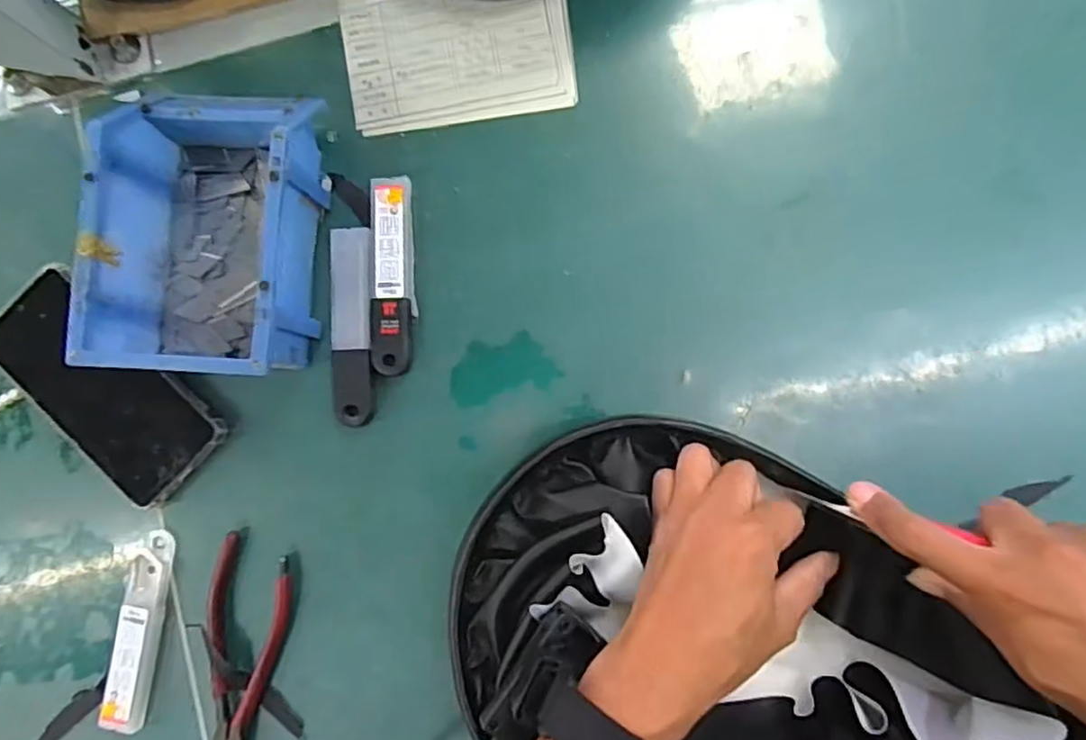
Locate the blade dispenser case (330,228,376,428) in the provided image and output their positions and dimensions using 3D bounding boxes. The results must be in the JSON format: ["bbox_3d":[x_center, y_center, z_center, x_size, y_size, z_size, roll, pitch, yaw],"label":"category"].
[{"bbox_3d":[-0.125,-0.029,0.439,0.028,0.006,0.126,-3,88,3],"label":"blade dispenser case"}]

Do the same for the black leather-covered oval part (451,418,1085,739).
[{"bbox_3d":[0.086,0.145,0.345,0.269,0.069,0.203,30,90,4],"label":"black leather-covered oval part"}]

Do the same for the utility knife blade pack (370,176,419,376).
[{"bbox_3d":[-0.098,-0.062,0.440,0.029,0.010,0.127,-2,88,3],"label":"utility knife blade pack"}]

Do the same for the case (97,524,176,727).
[{"bbox_3d":[-0.265,0.171,0.438,0.027,0.014,0.126,9,88,4],"label":"case"}]

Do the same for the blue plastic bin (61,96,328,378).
[{"bbox_3d":[-0.204,-0.087,0.413,0.115,0.070,0.173,3,88,4],"label":"blue plastic bin"}]

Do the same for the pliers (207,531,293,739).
[{"bbox_3d":[-0.197,0.191,0.434,0.053,0.012,0.158,9,88,4],"label":"pliers"}]

